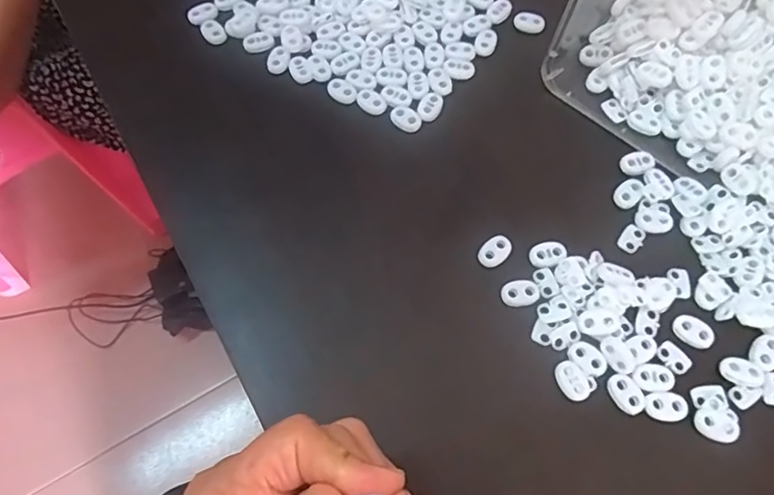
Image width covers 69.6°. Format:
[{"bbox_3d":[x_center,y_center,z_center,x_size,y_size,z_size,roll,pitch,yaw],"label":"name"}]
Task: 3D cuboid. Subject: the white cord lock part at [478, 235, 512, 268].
[{"bbox_3d":[0.067,0.002,0.342,0.022,0.004,0.015,-40,72,-14],"label":"white cord lock part"}]

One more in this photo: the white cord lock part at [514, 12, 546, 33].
[{"bbox_3d":[0.106,-0.168,0.415,0.022,0.005,0.014,12,68,6],"label":"white cord lock part"}]

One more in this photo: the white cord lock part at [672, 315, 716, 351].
[{"bbox_3d":[0.178,0.048,0.321,0.023,0.004,0.015,27,71,12],"label":"white cord lock part"}]

